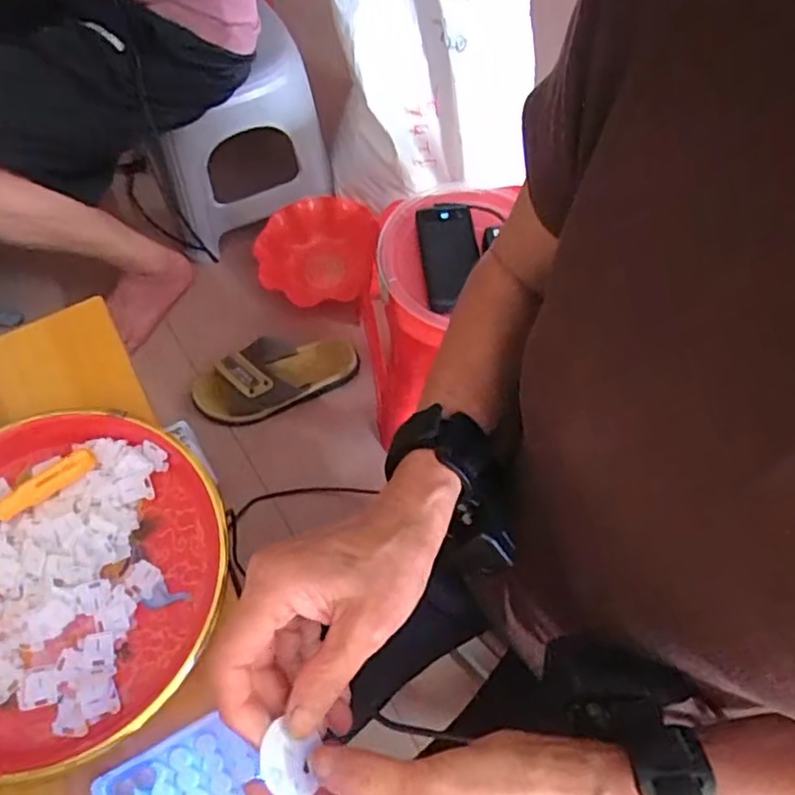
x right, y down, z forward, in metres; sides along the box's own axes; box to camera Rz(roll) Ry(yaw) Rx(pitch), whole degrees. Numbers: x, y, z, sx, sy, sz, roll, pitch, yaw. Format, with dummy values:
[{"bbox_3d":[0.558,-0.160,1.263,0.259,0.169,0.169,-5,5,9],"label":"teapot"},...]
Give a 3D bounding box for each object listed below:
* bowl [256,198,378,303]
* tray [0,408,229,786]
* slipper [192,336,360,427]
[{"bbox_3d":[-0.149,-0.269,1.194,0.217,0.065,0.198,6,83,-15],"label":"bowl"},{"bbox_3d":[-0.223,0.115,0.408,0.219,0.030,0.213,1,64,-2],"label":"tray"},{"bbox_3d":[-0.196,-0.037,1.040,0.268,0.063,0.126,-14,65,-9],"label":"slipper"}]

